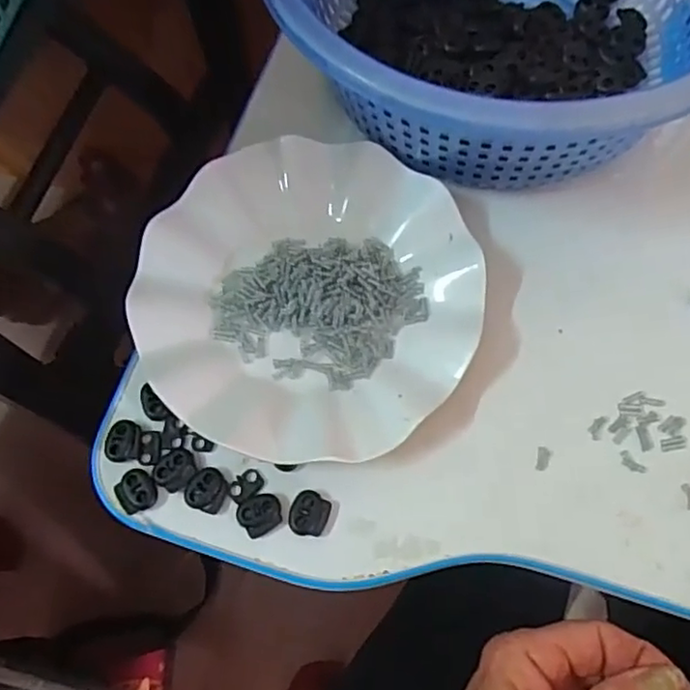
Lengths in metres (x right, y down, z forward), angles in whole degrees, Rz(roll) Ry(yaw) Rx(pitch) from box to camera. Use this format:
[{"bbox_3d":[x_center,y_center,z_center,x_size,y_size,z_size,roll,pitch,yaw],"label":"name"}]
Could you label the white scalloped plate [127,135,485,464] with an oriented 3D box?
[{"bbox_3d":[-0.021,-0.028,0.348,0.177,0.023,0.178,-1,69,3],"label":"white scalloped plate"}]

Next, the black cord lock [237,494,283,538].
[{"bbox_3d":[-0.041,0.083,0.315,0.021,0.004,0.018,-29,70,-8],"label":"black cord lock"}]

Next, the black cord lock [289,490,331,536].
[{"bbox_3d":[-0.017,0.083,0.314,0.019,0.004,0.021,15,70,8],"label":"black cord lock"}]

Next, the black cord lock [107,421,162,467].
[{"bbox_3d":[-0.109,0.050,0.330,0.027,0.004,0.021,4,69,5],"label":"black cord lock"}]

